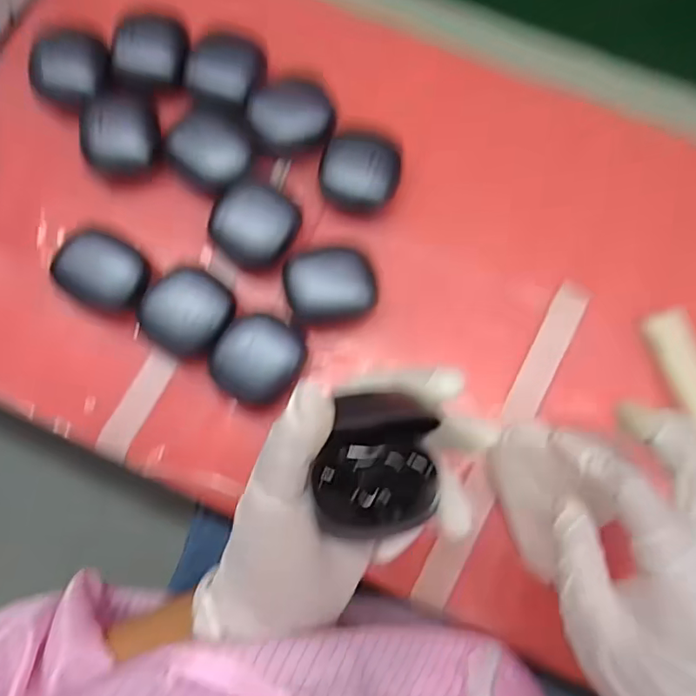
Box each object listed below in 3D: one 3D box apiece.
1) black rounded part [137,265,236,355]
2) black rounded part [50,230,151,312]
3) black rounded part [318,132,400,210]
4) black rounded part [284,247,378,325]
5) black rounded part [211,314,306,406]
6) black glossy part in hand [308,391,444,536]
[{"bbox_3d":[-0.093,-0.021,0.316,0.044,0.034,0.049,16,77,4],"label":"black rounded part"},{"bbox_3d":[-0.149,-0.046,0.333,0.054,0.022,0.043,28,78,6],"label":"black rounded part"},{"bbox_3d":[0.008,-0.111,0.338,0.048,0.022,0.042,1,76,0],"label":"black rounded part"},{"bbox_3d":[-0.010,-0.037,0.325,0.052,0.024,0.039,-7,77,-2],"label":"black rounded part"},{"bbox_3d":[-0.052,0.007,0.315,0.046,0.028,0.050,0,76,0],"label":"black rounded part"},{"bbox_3d":[0.012,0.049,0.231,0.047,0.025,0.058,-2,81,2],"label":"black glossy part in hand"}]

